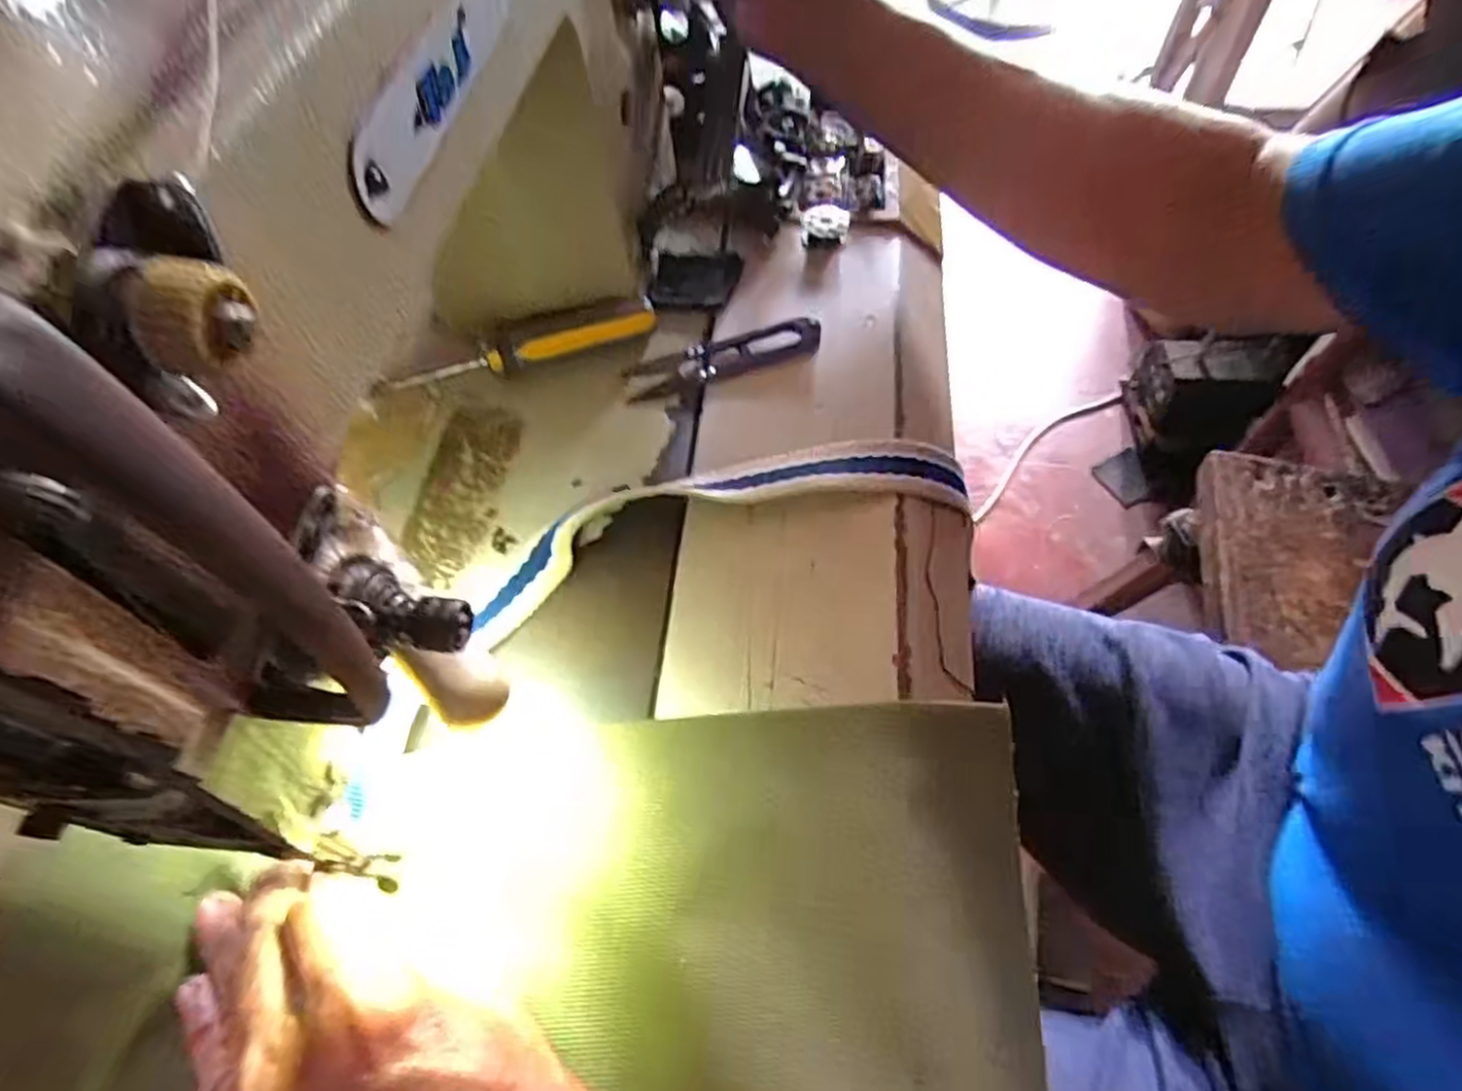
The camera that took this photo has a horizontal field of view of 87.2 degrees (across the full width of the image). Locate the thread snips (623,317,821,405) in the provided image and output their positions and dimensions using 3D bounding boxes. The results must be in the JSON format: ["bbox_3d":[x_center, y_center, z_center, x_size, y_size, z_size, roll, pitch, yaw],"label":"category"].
[{"bbox_3d":[-0.004,-0.096,0.383,0.099,0.009,0.024,-17,59,-9],"label":"thread snips"}]

